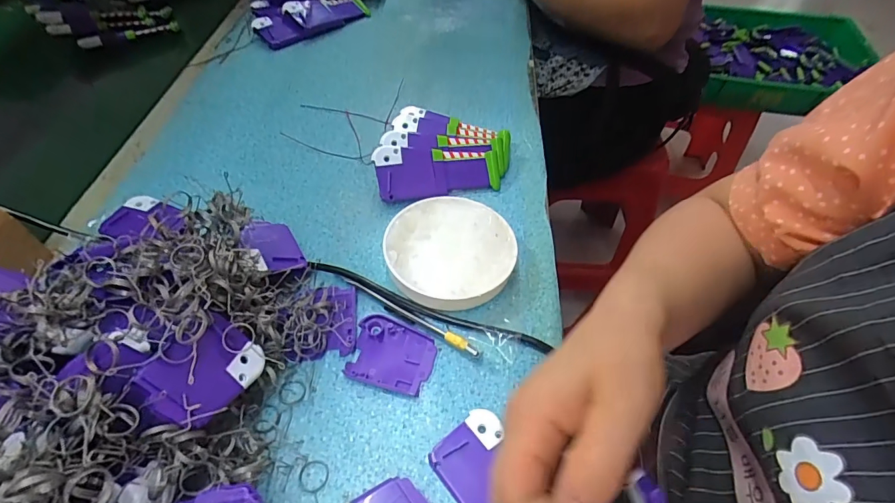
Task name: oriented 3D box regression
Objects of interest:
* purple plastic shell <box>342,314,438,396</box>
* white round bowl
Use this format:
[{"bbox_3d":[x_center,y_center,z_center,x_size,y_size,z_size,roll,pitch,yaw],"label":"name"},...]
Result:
[{"bbox_3d":[-0.040,0.075,0.328,0.059,0.006,0.051,14,53,9],"label":"purple plastic shell"},{"bbox_3d":[0.002,0.000,0.374,0.103,0.027,0.100,1,52,-1],"label":"white round bowl"}]

